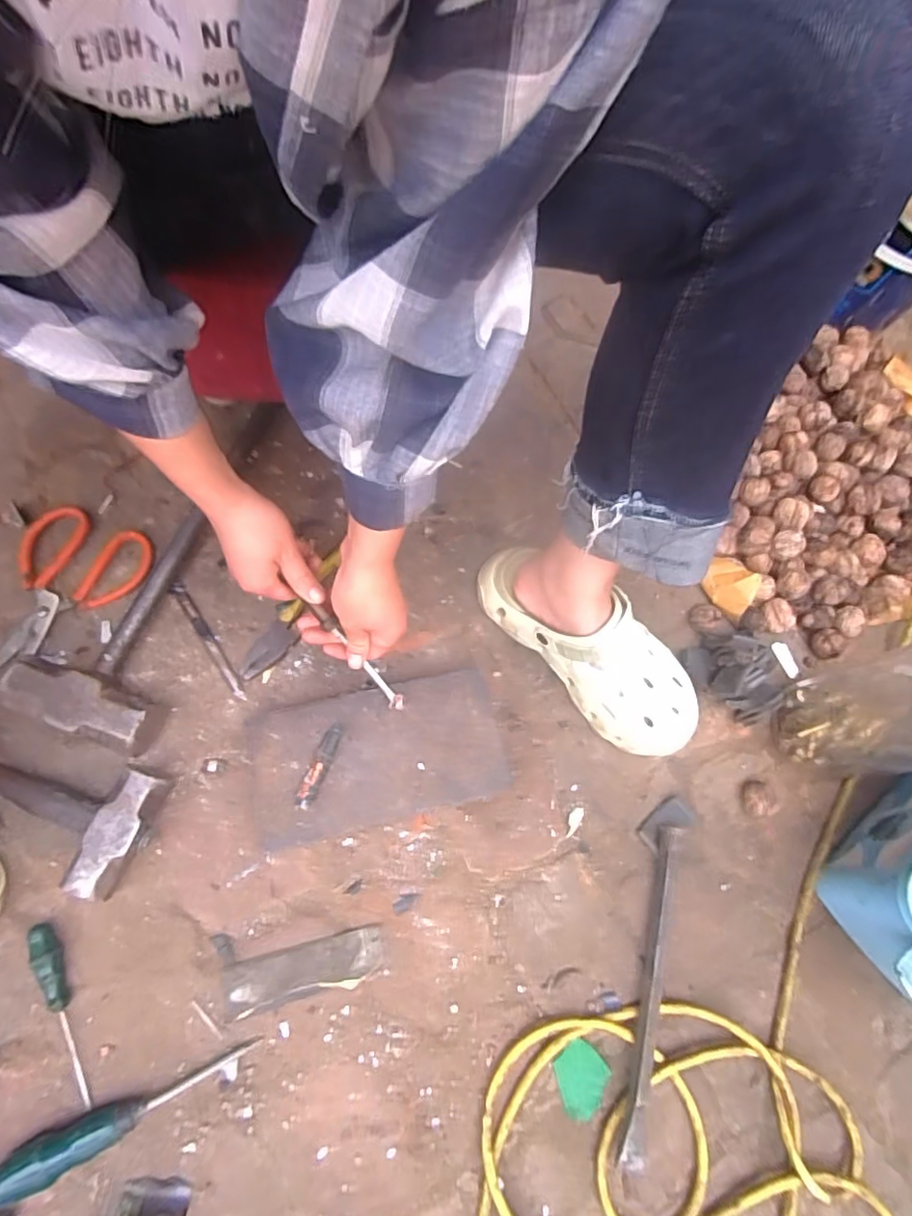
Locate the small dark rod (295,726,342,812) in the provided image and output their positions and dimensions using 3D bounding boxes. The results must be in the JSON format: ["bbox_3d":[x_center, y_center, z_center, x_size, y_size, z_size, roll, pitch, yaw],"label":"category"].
[{"bbox_3d":[-0.117,0.134,0.500,0.015,0.012,0.074,19,70,7],"label":"small dark rod"}]

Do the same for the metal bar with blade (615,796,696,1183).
[{"bbox_3d":[0.170,0.314,0.524,0.044,0.034,0.285,20,68,1],"label":"metal bar with blade"}]

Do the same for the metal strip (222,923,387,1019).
[{"bbox_3d":[-0.128,0.309,0.499,0.131,0.005,0.041,-10,71,-11],"label":"metal strip"}]

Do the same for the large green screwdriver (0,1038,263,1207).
[{"bbox_3d":[-0.240,0.377,0.439,0.177,0.024,0.028,-16,69,-25],"label":"large green screwdriver"}]

